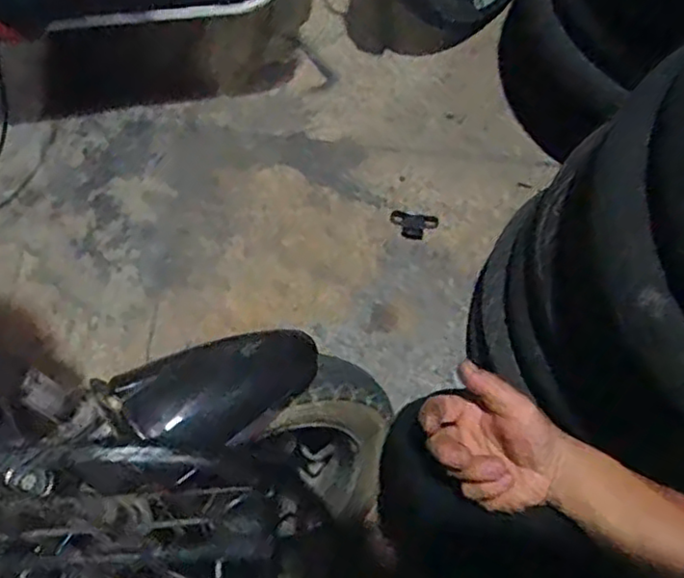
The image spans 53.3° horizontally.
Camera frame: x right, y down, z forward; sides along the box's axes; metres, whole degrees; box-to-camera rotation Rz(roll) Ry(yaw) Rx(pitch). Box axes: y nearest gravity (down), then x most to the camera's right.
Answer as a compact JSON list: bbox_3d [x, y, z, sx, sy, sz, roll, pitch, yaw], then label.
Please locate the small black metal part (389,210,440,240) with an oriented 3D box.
[{"bbox_3d":[0.098,-0.088,0.938,0.066,0.006,0.040,12,73,2],"label":"small black metal part"}]

